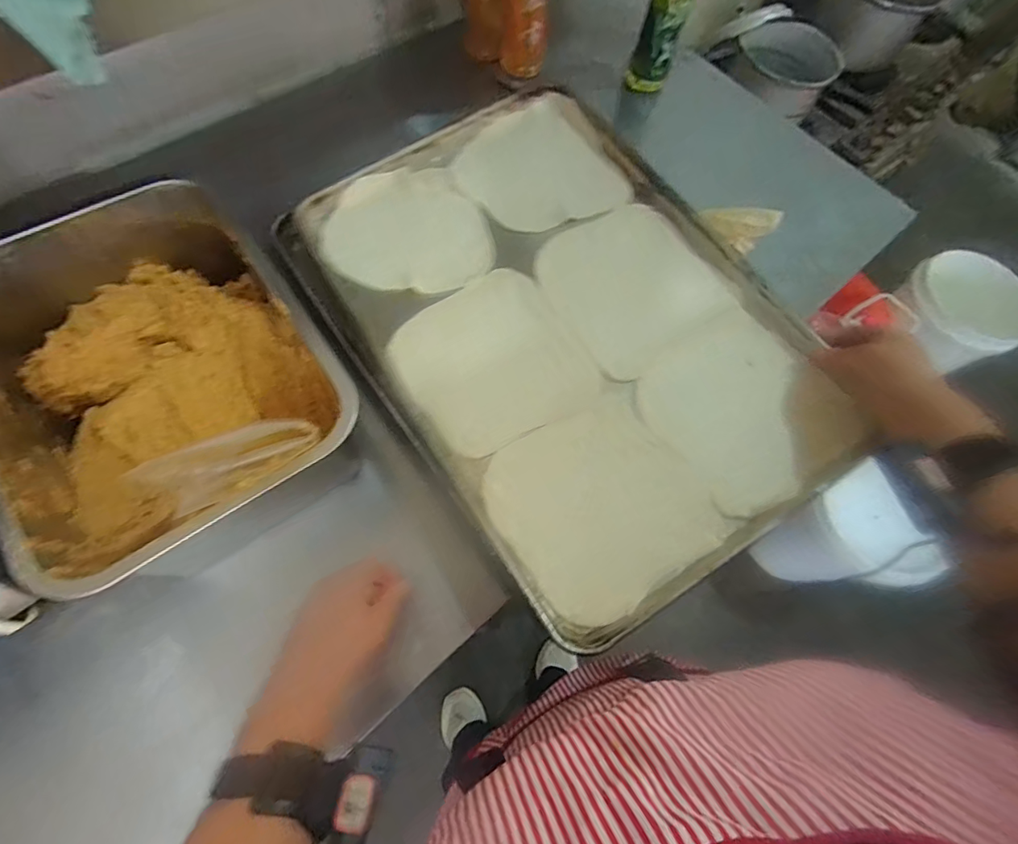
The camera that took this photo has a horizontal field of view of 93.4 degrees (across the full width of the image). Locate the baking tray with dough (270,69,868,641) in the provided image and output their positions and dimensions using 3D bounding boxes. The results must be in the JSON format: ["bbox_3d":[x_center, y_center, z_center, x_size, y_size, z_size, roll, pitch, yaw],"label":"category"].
[{"bbox_3d":[0.055,-0.115,0.542,0.407,0.040,0.597,-30,73,-11],"label":"baking tray with dough"}]

